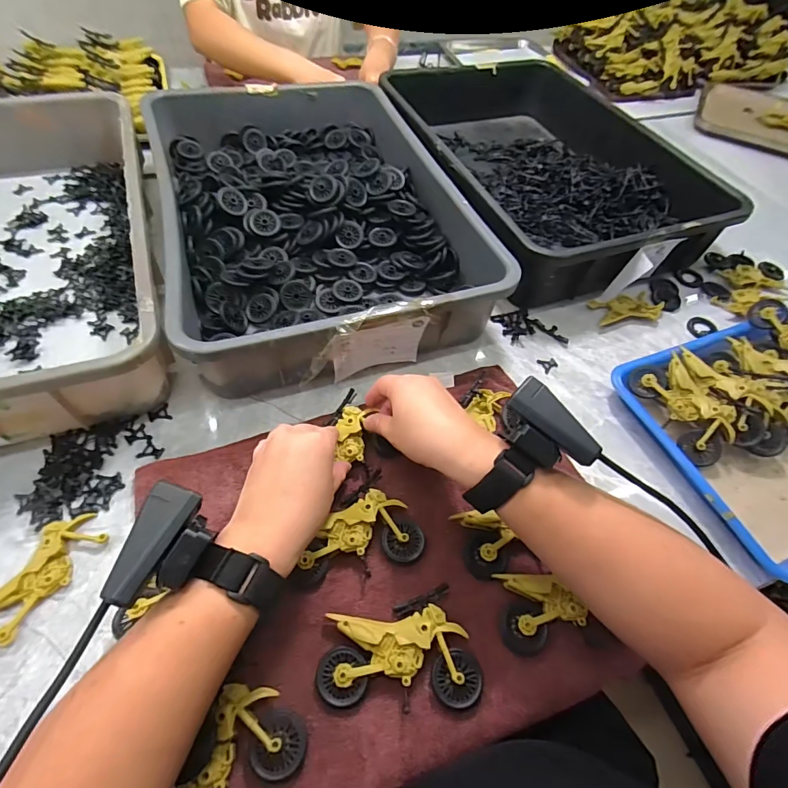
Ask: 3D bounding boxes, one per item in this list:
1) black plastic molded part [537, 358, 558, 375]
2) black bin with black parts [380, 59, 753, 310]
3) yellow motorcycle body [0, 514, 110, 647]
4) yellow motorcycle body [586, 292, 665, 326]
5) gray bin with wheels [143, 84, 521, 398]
[{"bbox_3d":[0.187,-0.036,0.520,0.024,0.004,0.021,-17,58,-17],"label":"black plastic molded part"},{"bbox_3d":[0.230,-0.363,0.686,0.401,0.096,0.513,-14,58,-15],"label":"black bin with black parts"},{"bbox_3d":[-0.285,0.143,0.347,0.042,0.015,0.099,25,56,12],"label":"yellow motorcycle body"},{"bbox_3d":[0.311,-0.115,0.580,0.093,0.014,0.047,-6,56,-10],"label":"yellow motorcycle body"},{"bbox_3d":[-0.114,-0.242,0.572,0.354,0.091,0.515,-14,58,-15],"label":"gray bin with wheels"}]

